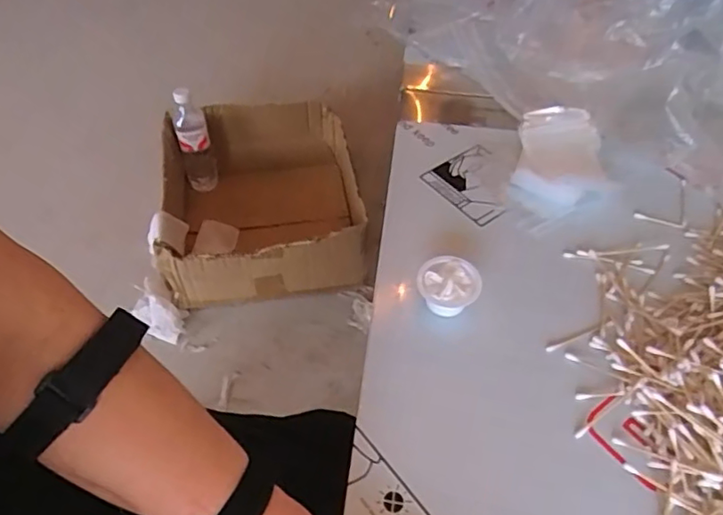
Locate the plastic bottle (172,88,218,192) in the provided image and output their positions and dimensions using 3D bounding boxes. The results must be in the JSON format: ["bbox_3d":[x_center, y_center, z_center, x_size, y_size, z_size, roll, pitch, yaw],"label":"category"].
[{"bbox_3d":[-0.344,-0.229,1.187,0.066,0.211,0.060,-15,52,-14],"label":"plastic bottle"}]

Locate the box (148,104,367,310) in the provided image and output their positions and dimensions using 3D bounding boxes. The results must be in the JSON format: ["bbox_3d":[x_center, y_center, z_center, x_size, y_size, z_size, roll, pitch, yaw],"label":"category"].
[{"bbox_3d":[-0.205,-0.123,1.145,0.372,0.181,0.445,-6,50,-6],"label":"box"}]

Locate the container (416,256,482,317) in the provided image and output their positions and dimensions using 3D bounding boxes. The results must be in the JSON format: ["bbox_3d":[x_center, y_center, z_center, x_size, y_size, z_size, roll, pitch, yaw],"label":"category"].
[{"bbox_3d":[0.075,0.028,0.502,0.053,0.031,0.049,1,50,-1],"label":"container"}]

